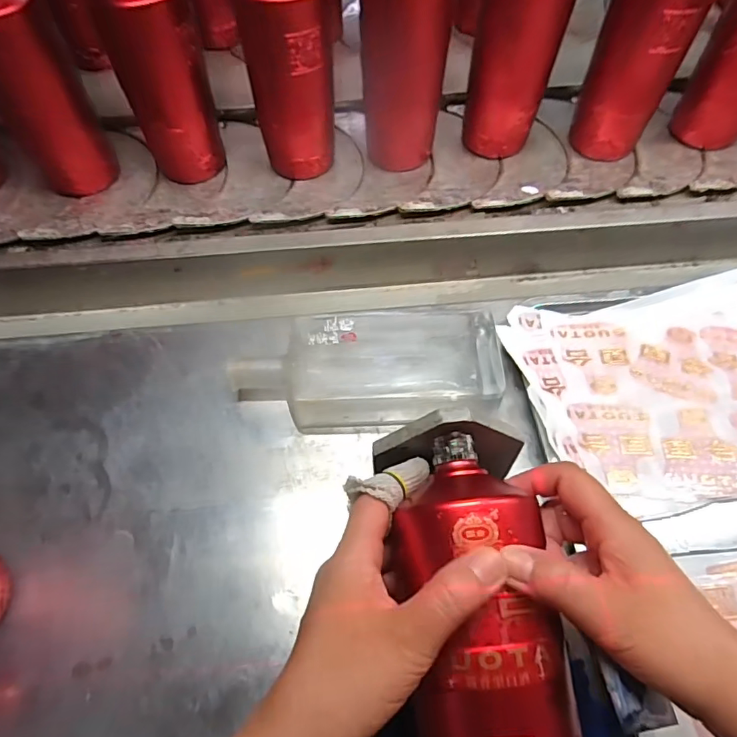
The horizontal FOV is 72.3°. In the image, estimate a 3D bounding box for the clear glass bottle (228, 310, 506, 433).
[{"bbox_3d":[-0.003,0.003,0.436,0.233,0.052,0.104,-2,57,3],"label":"clear glass bottle"}]

